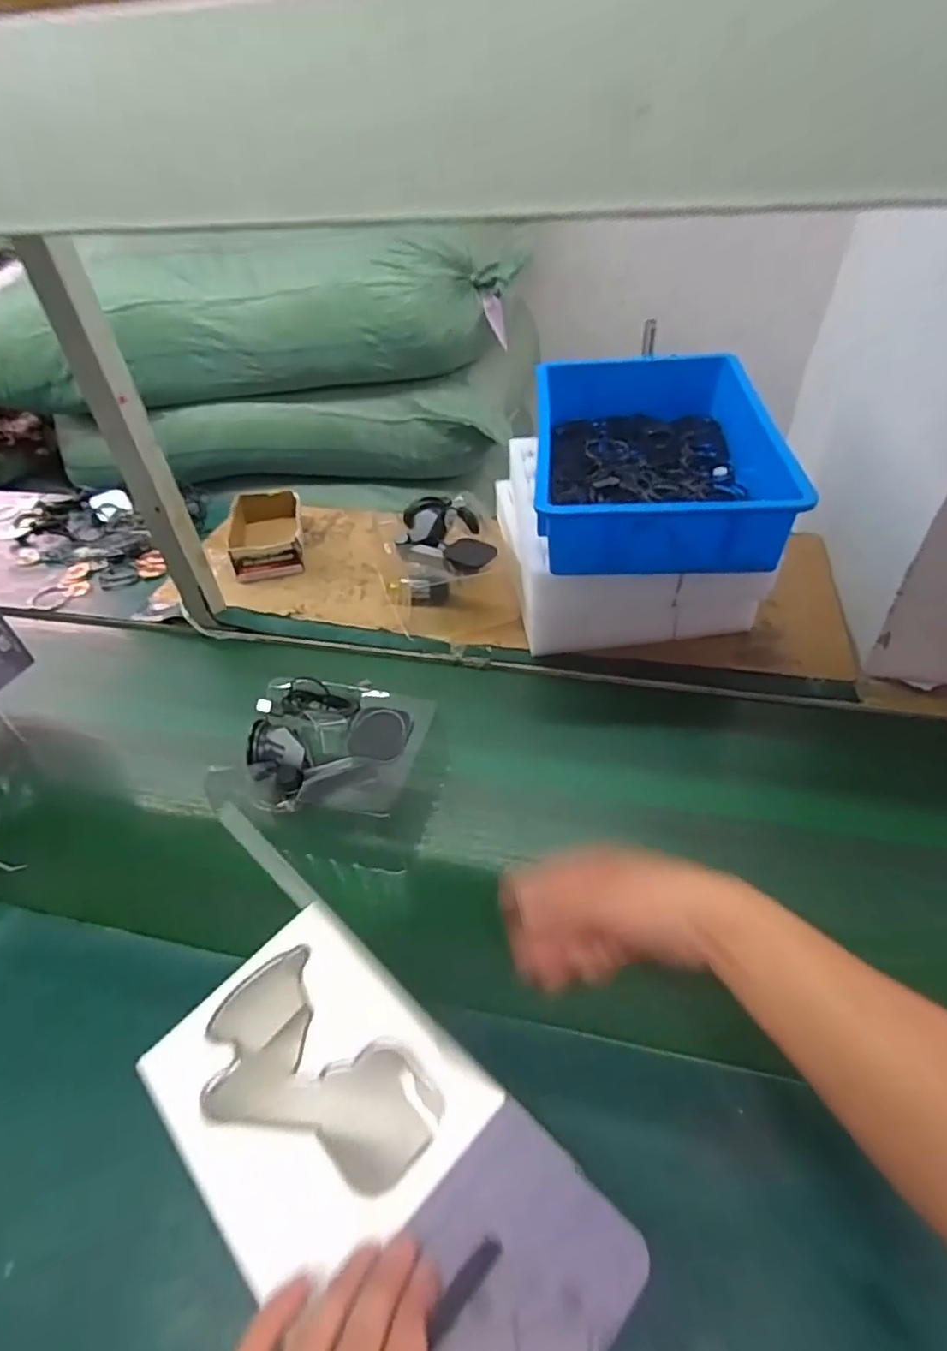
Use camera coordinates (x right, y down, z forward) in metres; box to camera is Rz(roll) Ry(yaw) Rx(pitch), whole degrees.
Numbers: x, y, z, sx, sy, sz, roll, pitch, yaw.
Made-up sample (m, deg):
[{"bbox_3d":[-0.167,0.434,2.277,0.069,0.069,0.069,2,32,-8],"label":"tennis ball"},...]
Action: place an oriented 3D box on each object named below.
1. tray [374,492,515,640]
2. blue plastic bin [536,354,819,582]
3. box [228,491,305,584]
[{"bbox_3d":[-0.050,-0.157,0.869,0.150,0.110,0.158,-11,43,-7],"label":"tray"},{"bbox_3d":[0.225,-0.283,0.801,0.262,0.092,0.414,3,43,8],"label":"blue plastic bin"},{"bbox_3d":[-0.325,-0.222,1.000,0.118,0.051,0.187,-11,43,-7],"label":"box"}]

